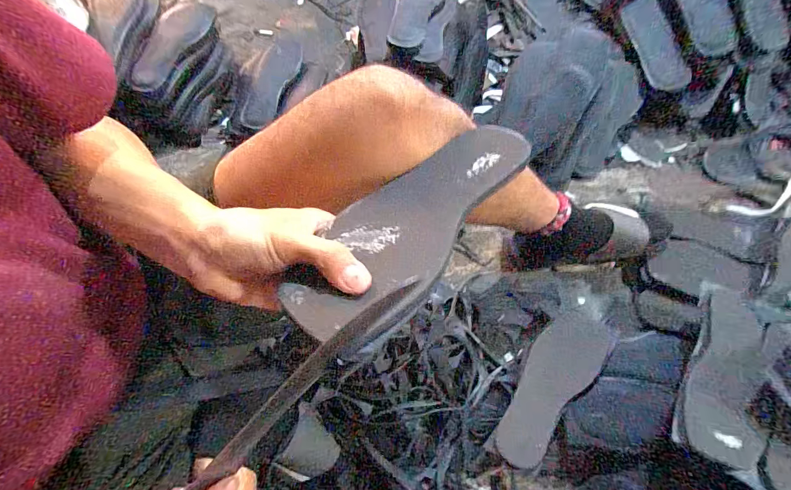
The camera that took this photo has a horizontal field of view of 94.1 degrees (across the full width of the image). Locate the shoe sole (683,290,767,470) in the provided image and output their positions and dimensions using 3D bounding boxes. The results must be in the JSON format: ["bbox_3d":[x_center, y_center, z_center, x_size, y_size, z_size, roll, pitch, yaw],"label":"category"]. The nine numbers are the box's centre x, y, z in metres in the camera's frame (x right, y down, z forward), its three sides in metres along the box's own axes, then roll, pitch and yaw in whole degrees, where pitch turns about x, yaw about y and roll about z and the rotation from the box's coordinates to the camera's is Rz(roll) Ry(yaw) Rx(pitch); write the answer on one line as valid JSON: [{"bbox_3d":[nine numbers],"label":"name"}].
[{"bbox_3d":[0.443,0.168,0.495,0.074,0.017,0.242,1,49,45],"label":"shoe sole"}]

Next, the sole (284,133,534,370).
[{"bbox_3d":[0.016,-0.023,0.265,0.085,0.009,0.221,31,60,28],"label":"sole"}]

